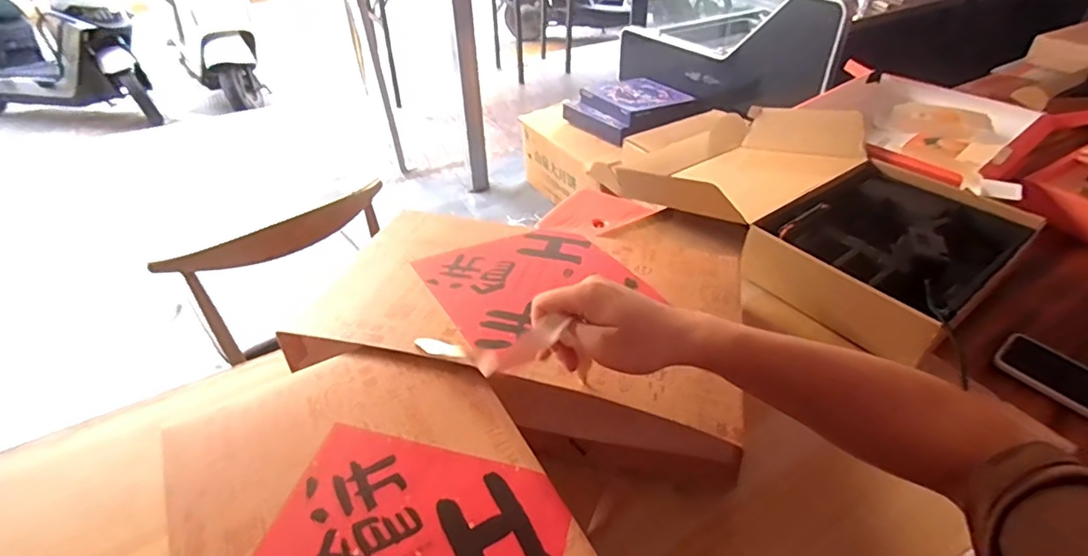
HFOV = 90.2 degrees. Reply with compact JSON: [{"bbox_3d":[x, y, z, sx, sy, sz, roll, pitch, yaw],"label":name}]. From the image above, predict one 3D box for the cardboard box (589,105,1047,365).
[{"bbox_3d":[0.429,-0.107,0.848,0.404,0.150,0.489,-26,46,-28],"label":"cardboard box"}]

